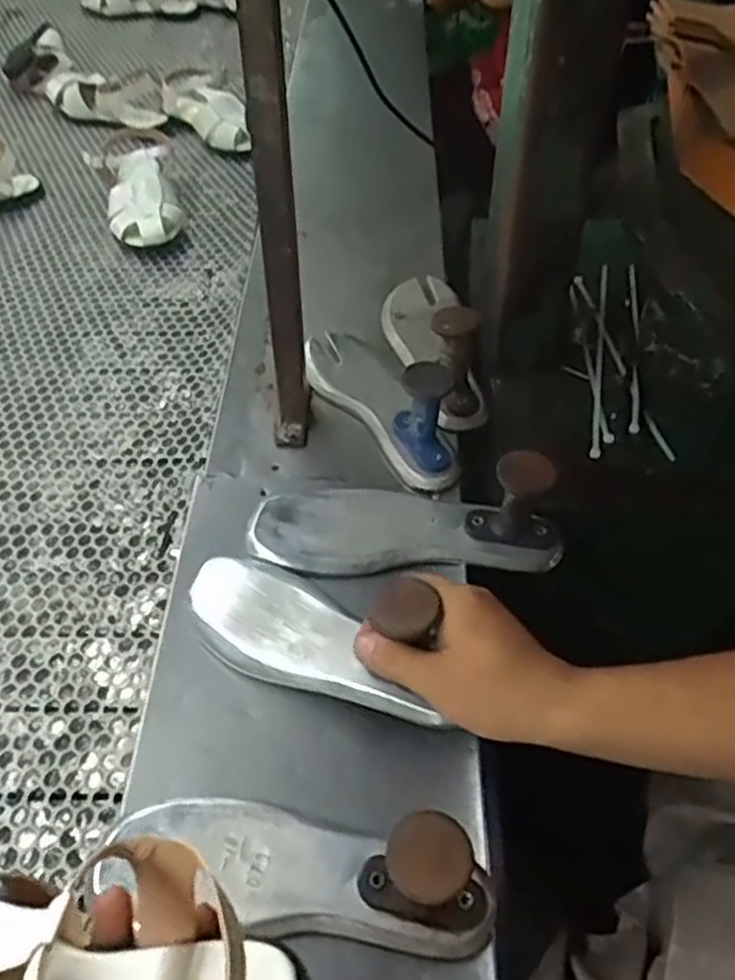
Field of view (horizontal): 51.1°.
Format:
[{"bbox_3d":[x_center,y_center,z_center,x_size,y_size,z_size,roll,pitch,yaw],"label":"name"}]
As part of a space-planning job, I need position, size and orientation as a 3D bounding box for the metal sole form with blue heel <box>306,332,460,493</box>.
[{"bbox_3d":[0.007,-0.114,0.727,0.091,0.093,0.238,-18,51,-13],"label":"metal sole form with blue heel"}]

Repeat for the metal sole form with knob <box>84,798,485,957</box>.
[{"bbox_3d":[-0.045,0.210,0.450,0.233,0.092,0.069,8,50,13],"label":"metal sole form with knob"}]

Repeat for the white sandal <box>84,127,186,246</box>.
[{"bbox_3d":[-0.306,-0.405,1.050,0.113,0.074,0.243,-19,51,-14],"label":"white sandal"}]

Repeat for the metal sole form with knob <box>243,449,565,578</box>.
[{"bbox_3d":[0.032,0.010,0.627,0.260,0.083,0.095,3,49,5],"label":"metal sole form with knob"}]

